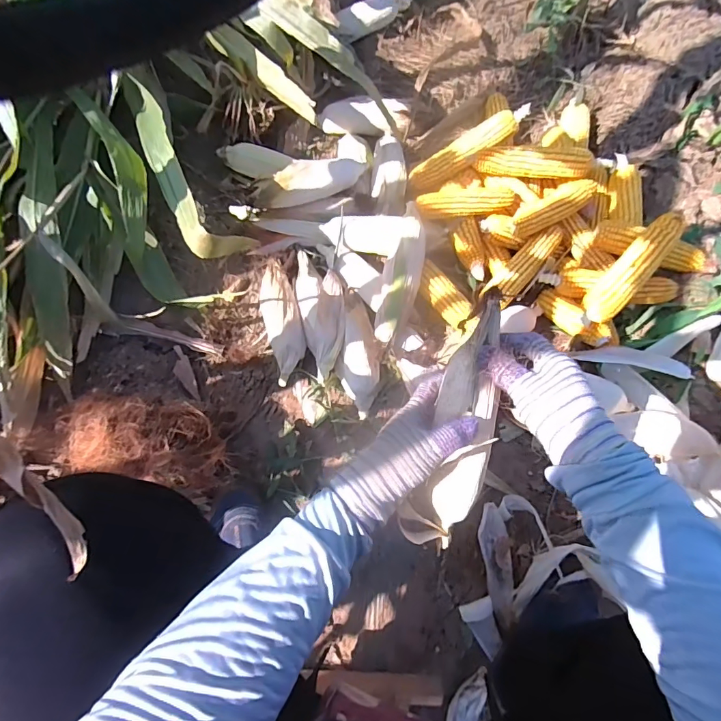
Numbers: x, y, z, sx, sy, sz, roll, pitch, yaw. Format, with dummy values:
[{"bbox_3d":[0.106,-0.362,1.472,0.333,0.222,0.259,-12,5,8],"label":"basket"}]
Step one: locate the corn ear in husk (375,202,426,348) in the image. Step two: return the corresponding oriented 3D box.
[{"bbox_3d":[0.071,-0.144,0.736,0.061,0.078,0.241,11,72,5],"label":"corn ear in husk"}]

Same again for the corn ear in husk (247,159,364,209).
[{"bbox_3d":[-0.097,-0.335,0.812,0.221,0.048,0.065,-21,72,-6],"label":"corn ear in husk"}]

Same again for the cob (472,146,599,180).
[{"bbox_3d":[0.306,-0.357,0.770,0.204,0.048,0.050,11,71,18],"label":"cob"}]

